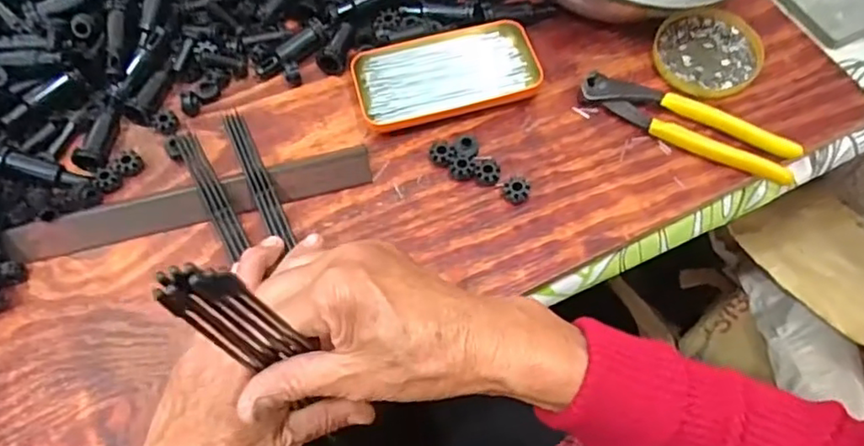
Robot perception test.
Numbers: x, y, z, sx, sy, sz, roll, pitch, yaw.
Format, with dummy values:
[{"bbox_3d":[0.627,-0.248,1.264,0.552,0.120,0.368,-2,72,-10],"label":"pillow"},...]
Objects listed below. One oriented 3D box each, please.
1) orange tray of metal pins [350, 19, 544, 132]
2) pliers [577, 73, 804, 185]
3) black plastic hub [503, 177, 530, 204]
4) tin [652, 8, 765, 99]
[{"bbox_3d":[0.010,-0.123,0.500,0.143,0.014,0.073,-16,67,-8],"label":"orange tray of metal pins"},{"bbox_3d":[0.195,-0.077,0.478,0.165,0.017,0.037,24,67,10],"label":"pliers"},{"bbox_3d":[0.062,-0.025,0.457,0.018,0.012,0.021,15,66,6],"label":"black plastic hub"},{"bbox_3d":[0.225,-0.142,0.511,0.085,0.012,0.083,0,65,-1],"label":"tin"}]

